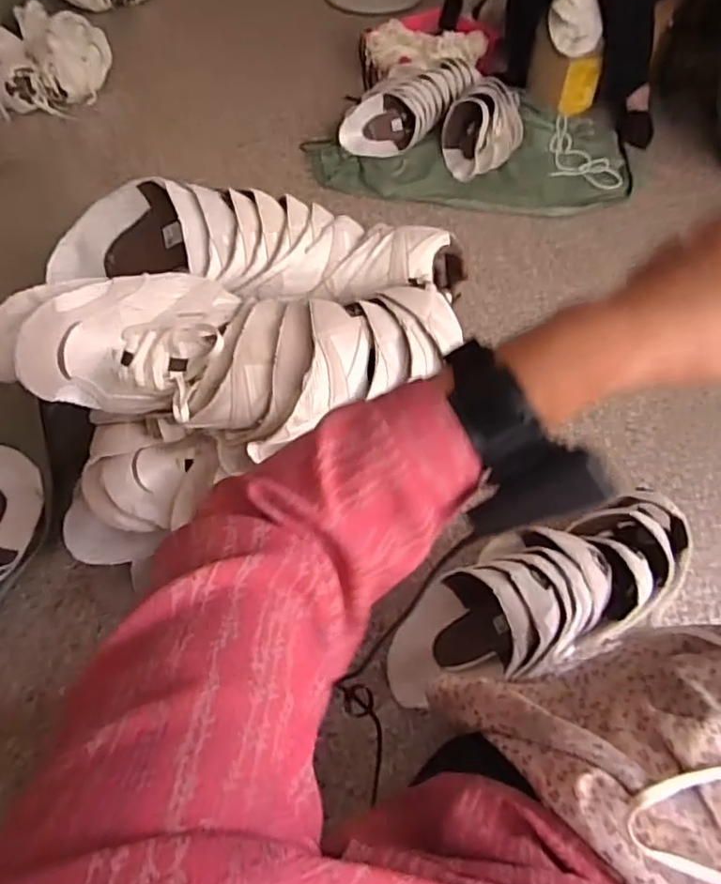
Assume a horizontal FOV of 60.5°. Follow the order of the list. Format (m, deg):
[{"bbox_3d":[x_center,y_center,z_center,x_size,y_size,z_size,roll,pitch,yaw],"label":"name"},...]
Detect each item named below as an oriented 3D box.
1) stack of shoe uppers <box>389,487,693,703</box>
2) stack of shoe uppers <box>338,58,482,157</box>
[{"bbox_3d":[0.272,0.204,0.899,0.469,0.178,0.197,-22,57,-16],"label":"stack of shoe uppers"},{"bbox_3d":[0.147,-0.939,1.721,0.459,0.108,0.160,-35,60,-8],"label":"stack of shoe uppers"}]

